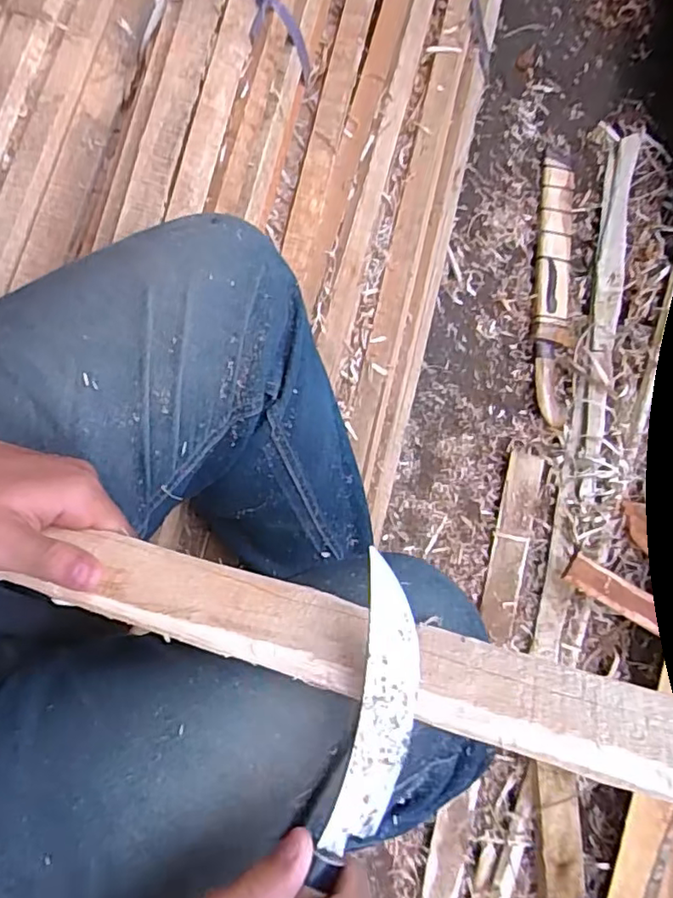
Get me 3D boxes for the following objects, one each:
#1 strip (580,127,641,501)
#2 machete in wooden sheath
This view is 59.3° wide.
[{"bbox_3d":[0.442,-0.247,0.968,0.042,0.028,0.649,12,76,5],"label":"strip"},{"bbox_3d":[0.359,-0.274,0.971,0.066,0.048,0.464,5,75,4],"label":"machete in wooden sheath"}]

